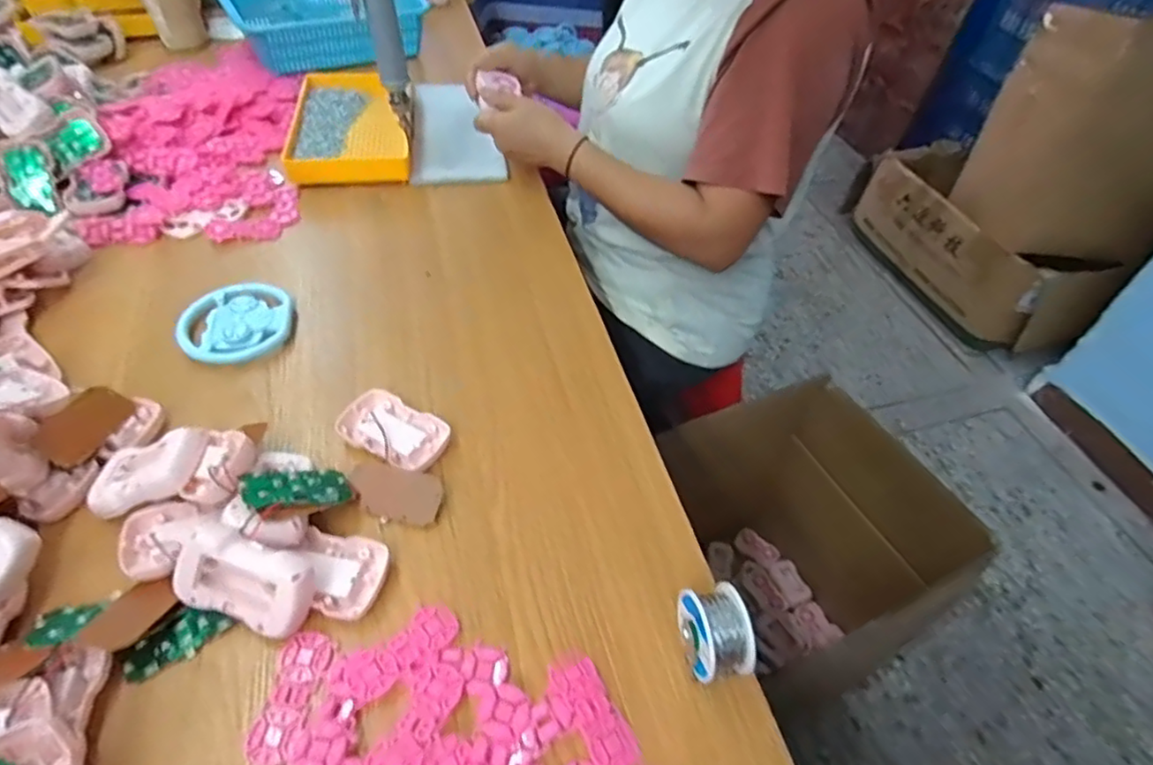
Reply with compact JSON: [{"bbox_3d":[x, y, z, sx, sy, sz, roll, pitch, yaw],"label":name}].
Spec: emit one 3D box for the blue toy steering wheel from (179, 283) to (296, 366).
[{"bbox_3d":[-0.318,-0.056,0.587,0.097,0.012,0.094,3,48,-3],"label":"blue toy steering wheel"}]

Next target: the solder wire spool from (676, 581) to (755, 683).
[{"bbox_3d":[0.085,0.162,0.396,0.038,0.054,0.051,-4,48,-9],"label":"solder wire spool"}]

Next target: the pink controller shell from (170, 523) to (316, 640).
[{"bbox_3d":[-0.214,0.129,0.404,0.086,0.023,0.051,19,93,5],"label":"pink controller shell"}]

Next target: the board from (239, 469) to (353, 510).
[{"bbox_3d":[-0.200,0.076,0.451,0.075,0.009,0.035,5,39,-43],"label":"board"}]

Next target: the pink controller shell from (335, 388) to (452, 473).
[{"bbox_3d":[-0.151,0.039,0.517,0.088,0.010,0.055,25,50,16],"label":"pink controller shell"}]

